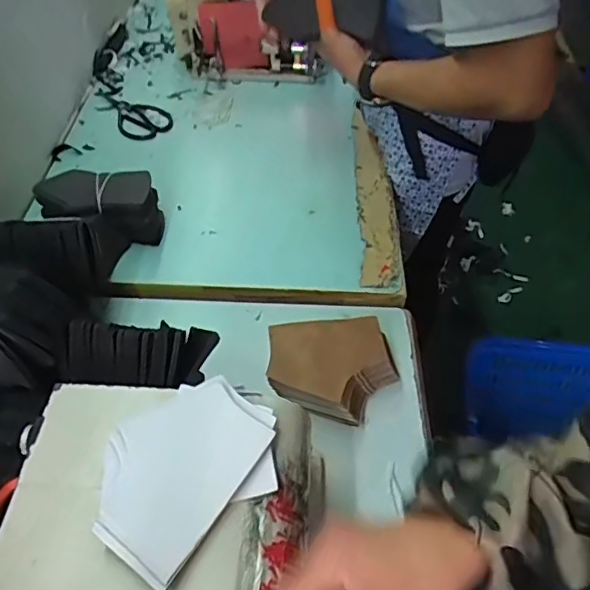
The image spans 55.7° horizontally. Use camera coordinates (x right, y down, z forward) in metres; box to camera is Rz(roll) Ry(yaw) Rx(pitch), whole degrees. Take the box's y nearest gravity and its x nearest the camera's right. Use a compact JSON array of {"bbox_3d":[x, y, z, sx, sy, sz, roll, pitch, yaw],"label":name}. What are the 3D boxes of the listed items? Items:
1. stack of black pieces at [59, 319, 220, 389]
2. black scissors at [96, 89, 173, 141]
[{"bbox_3d":[-0.144,0.052,0.519,0.133,0.038,0.062,4,50,-1],"label":"stack of black pieces"},{"bbox_3d":[-0.300,-0.319,0.979,0.185,0.006,0.091,26,53,17],"label":"black scissors"}]

